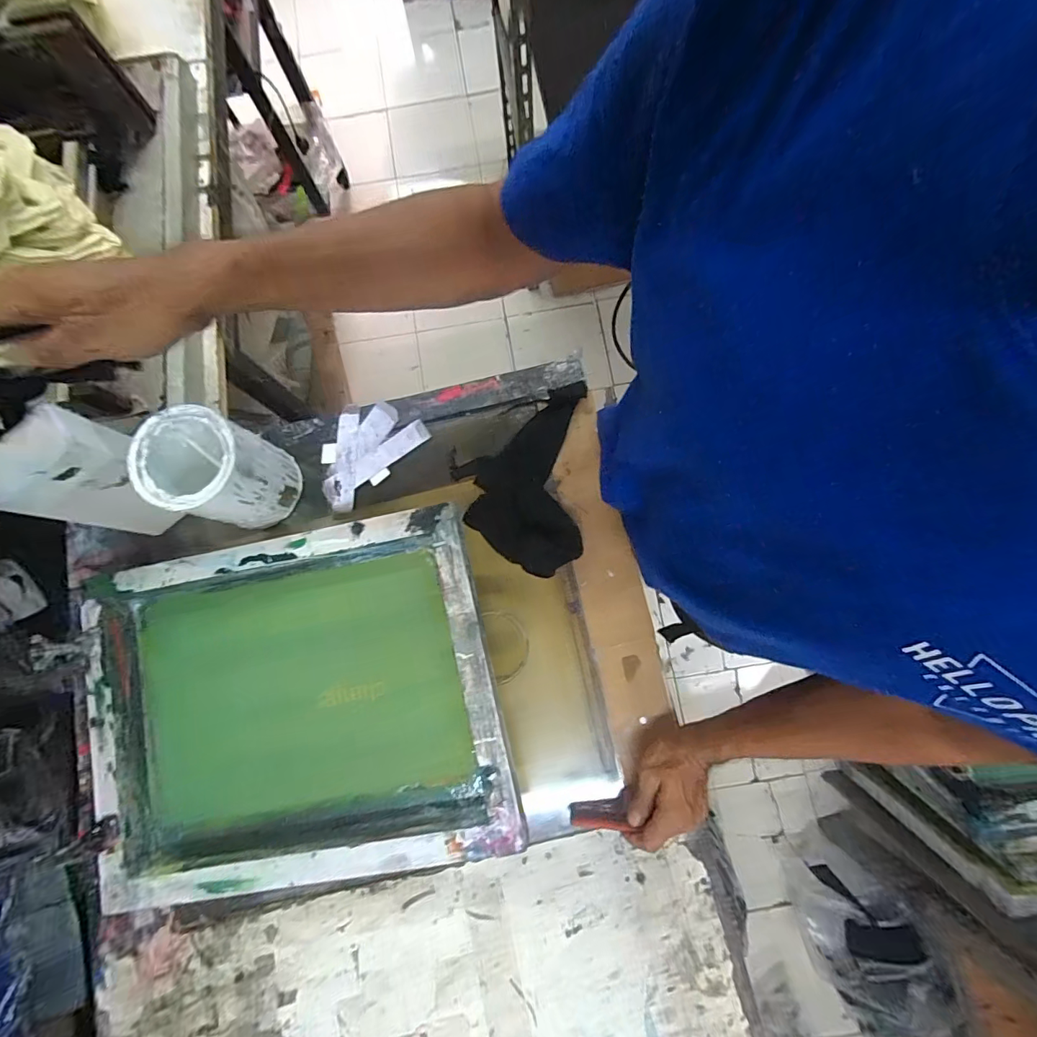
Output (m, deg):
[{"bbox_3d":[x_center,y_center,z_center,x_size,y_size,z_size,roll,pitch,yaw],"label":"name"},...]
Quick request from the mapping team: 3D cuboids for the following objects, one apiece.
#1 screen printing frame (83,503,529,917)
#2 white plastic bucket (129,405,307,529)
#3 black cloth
[{"bbox_3d":[-0.251,0.205,0.521,0.453,0.046,0.362,-12,80,3],"label":"screen printing frame"},{"bbox_3d":[-0.346,-0.055,0.538,0.113,0.137,0.113,25,81,6],"label":"white plastic bucket"},{"bbox_3d":[0.001,-0.056,0.592,0.155,0.026,0.245,2,80,2],"label":"black cloth"}]

